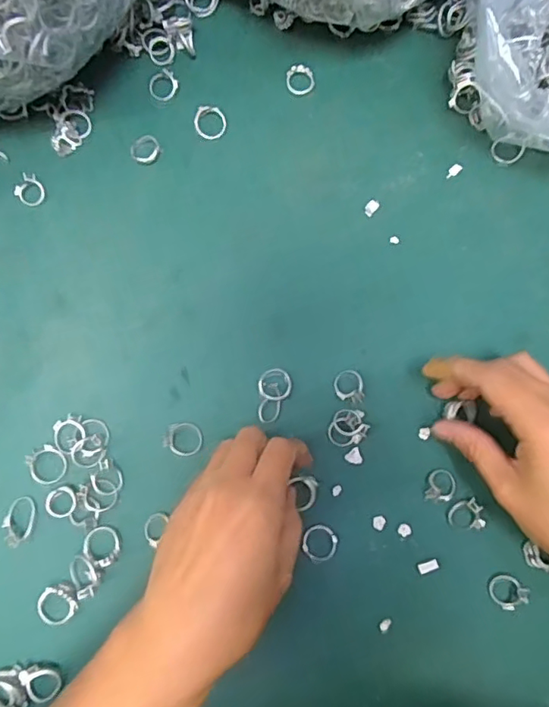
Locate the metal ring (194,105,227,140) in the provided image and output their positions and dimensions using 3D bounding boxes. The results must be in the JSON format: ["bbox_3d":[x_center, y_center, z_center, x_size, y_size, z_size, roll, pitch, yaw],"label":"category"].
[{"bbox_3d":[-0.045,-0.161,0.375,0.022,0.006,0.024,0,78,-1],"label":"metal ring"}]

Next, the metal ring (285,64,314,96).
[{"bbox_3d":[0.018,-0.195,0.385,0.020,0.005,0.022,0,78,-1],"label":"metal ring"}]

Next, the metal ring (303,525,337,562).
[{"bbox_3d":[0.027,0.112,0.317,0.019,0.004,0.020,0,78,-1],"label":"metal ring"}]

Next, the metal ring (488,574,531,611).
[{"bbox_3d":[0.136,0.138,0.311,0.022,0.004,0.018,36,80,7],"label":"metal ring"}]

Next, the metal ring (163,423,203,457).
[{"bbox_3d":[-0.056,0.052,0.331,0.023,0.004,0.020,23,79,4],"label":"metal ring"}]

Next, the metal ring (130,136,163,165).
[{"bbox_3d":[-0.088,-0.140,0.369,0.020,0.005,0.022,0,78,-1],"label":"metal ring"}]

